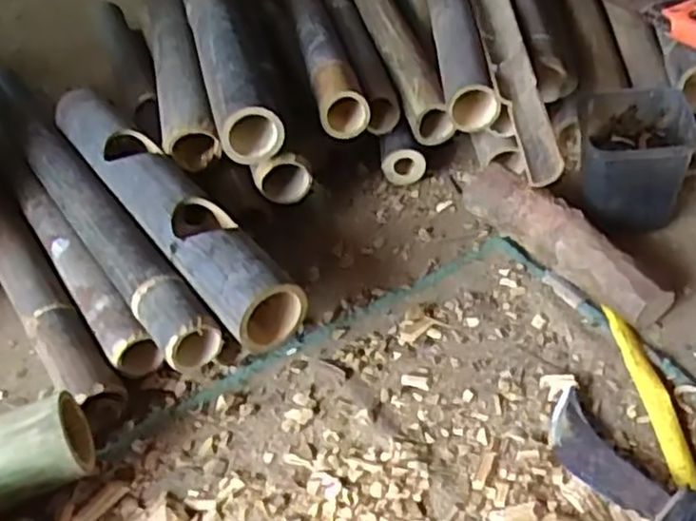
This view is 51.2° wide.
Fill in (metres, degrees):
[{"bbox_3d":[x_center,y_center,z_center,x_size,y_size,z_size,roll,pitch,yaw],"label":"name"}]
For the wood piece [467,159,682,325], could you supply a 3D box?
[{"bbox_3d":[0.232,-0.023,0.783,0.061,0.064,0.257,-31,49,-22],"label":"wood piece"}]

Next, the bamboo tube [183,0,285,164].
[{"bbox_3d":[-0.289,-0.612,1.291,0.080,0.060,1.468,-15,44,-7],"label":"bamboo tube"}]

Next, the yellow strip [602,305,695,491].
[{"bbox_3d":[0.279,0.119,0.665,0.022,0.012,0.201,-7,44,1],"label":"yellow strip"}]

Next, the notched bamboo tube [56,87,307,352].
[{"bbox_3d":[-0.207,-0.067,0.812,0.074,0.068,0.467,-31,48,-22],"label":"notched bamboo tube"}]

